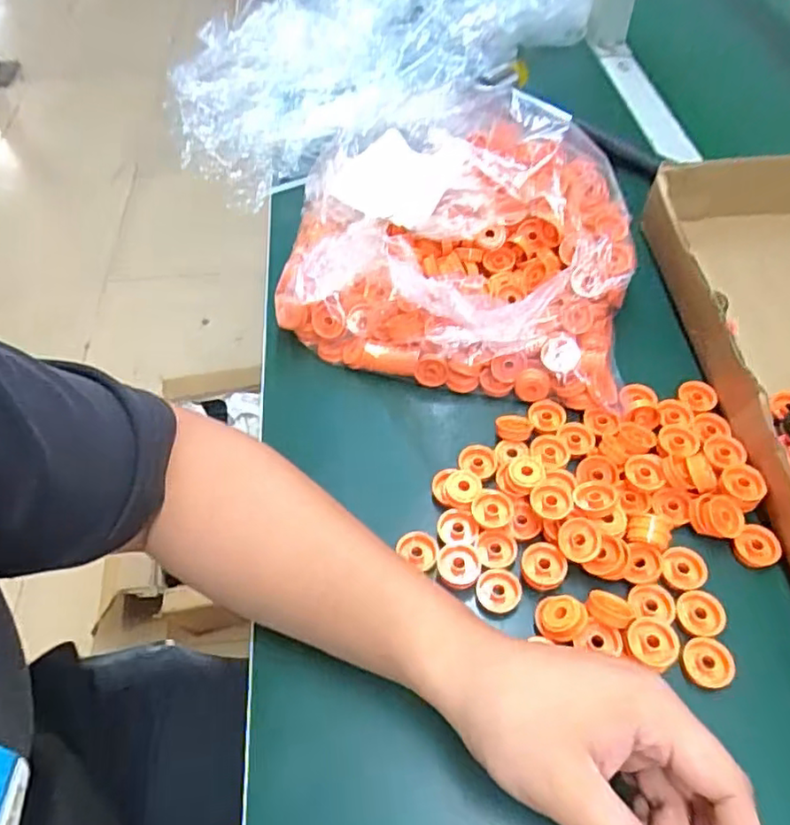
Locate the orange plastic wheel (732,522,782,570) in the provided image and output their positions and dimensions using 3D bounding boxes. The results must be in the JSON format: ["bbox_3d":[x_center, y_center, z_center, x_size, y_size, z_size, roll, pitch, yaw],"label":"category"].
[{"bbox_3d":[0.222,0.082,0.379,0.027,0.009,0.024,-37,62,-22],"label":"orange plastic wheel"}]

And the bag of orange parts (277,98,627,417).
[{"bbox_3d":[0.046,-0.136,0.484,0.268,0.090,0.224,10,54,9],"label":"bag of orange parts"}]

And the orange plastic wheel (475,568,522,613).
[{"bbox_3d":[0.063,0.108,0.373,0.026,0.008,0.024,-1,53,1],"label":"orange plastic wheel"}]

